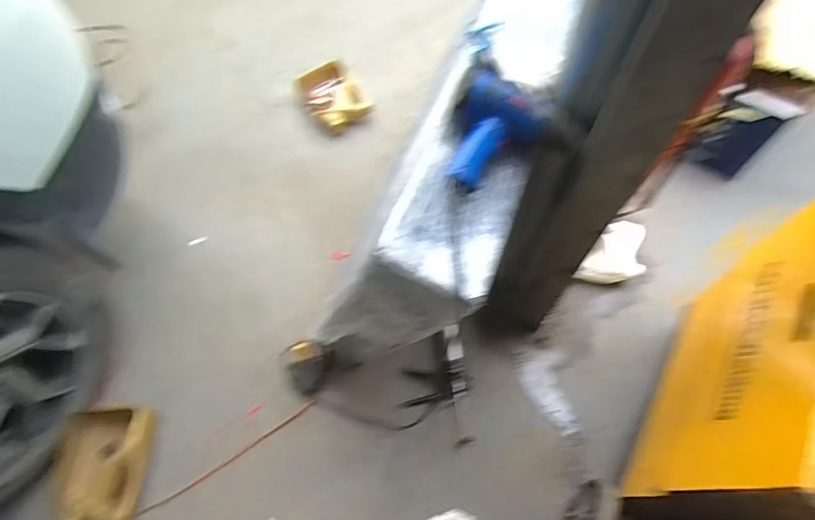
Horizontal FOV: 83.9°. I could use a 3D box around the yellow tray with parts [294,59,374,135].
[{"bbox_3d":[-0.296,-0.656,1.814,0.236,0.097,0.319,-31,66,-13],"label":"yellow tray with parts"}]

